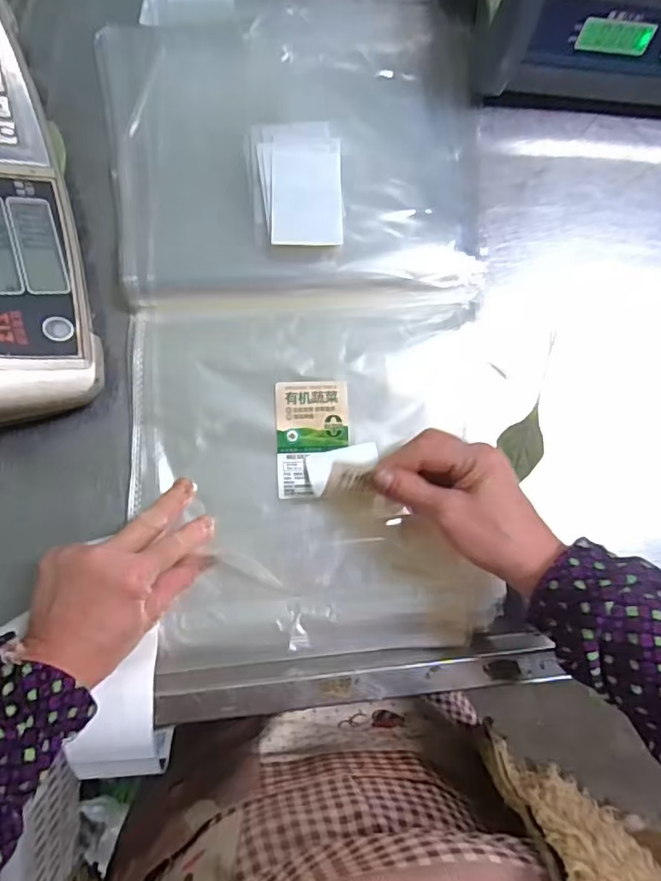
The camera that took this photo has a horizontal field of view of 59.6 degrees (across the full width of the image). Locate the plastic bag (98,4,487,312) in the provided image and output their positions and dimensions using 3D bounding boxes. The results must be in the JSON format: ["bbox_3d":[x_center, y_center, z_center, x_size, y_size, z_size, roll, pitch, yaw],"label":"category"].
[{"bbox_3d":[-0.021,-0.233,0.470,0.301,0.020,0.269,-8,83,-7],"label":"plastic bag"}]

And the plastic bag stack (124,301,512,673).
[{"bbox_3d":[-0.009,0.023,0.440,0.273,0.018,0.271,-2,82,-6],"label":"plastic bag stack"}]

